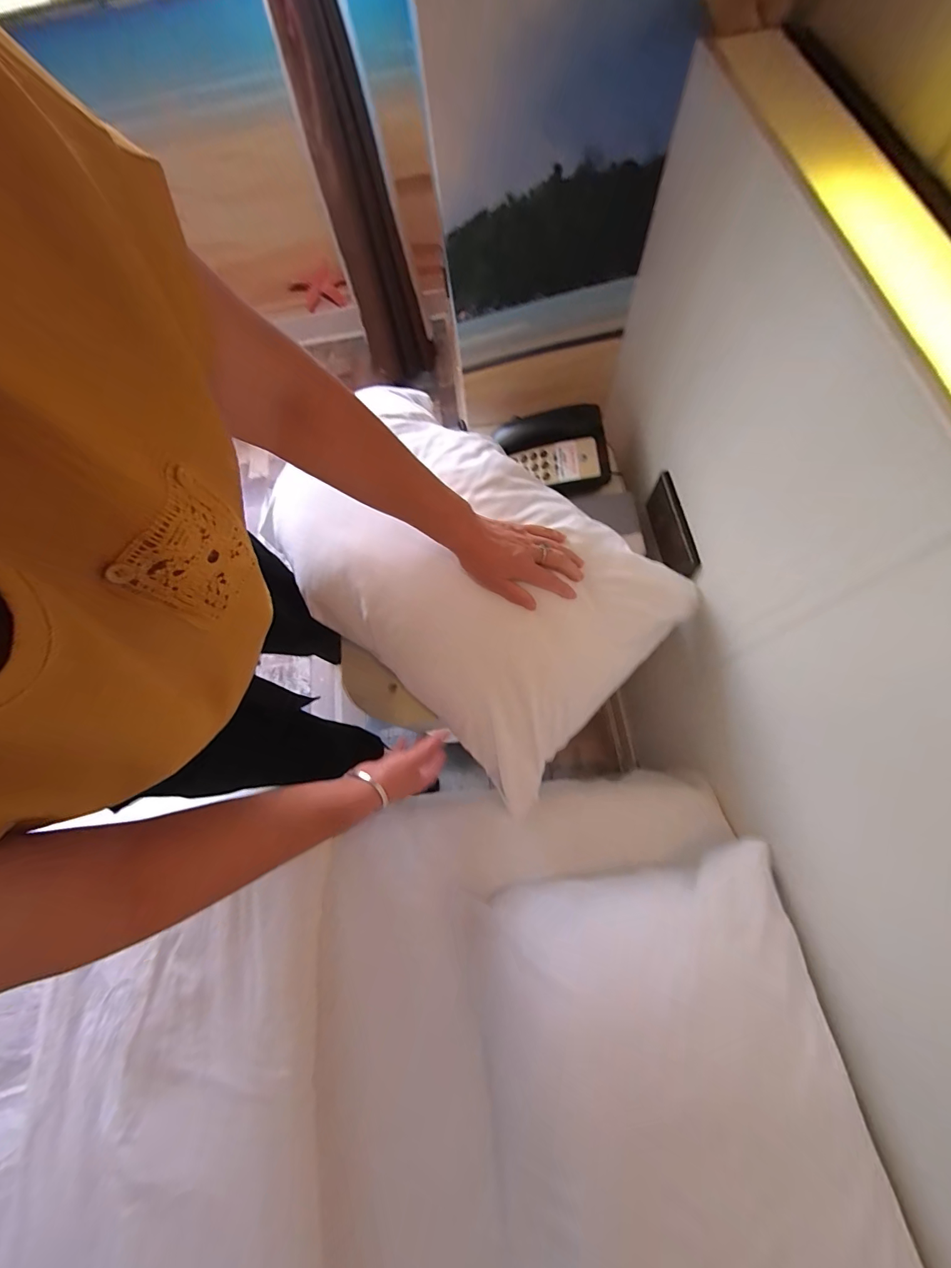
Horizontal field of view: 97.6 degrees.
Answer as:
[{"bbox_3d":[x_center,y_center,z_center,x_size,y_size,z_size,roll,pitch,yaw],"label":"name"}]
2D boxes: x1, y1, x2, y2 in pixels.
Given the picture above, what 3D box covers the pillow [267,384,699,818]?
[{"bbox_3d":[-0.033,-0.108,0.611,0.584,0.159,0.361,40,73,16],"label":"pillow"}]

